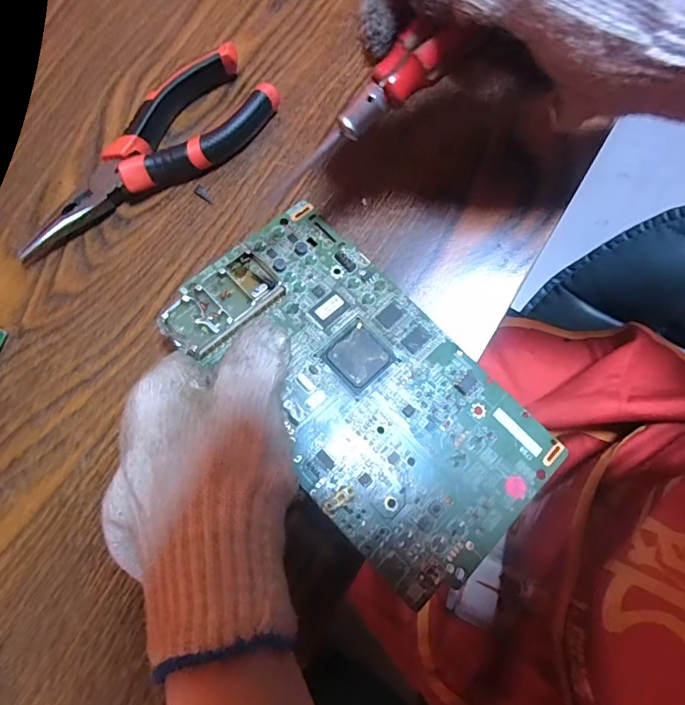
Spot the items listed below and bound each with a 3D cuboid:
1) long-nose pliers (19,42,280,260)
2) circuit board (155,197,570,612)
[{"bbox_3d":[-0.107,-0.106,0.259,0.152,0.019,0.047,-39,80,-7],"label":"long-nose pliers"},{"bbox_3d":[0.008,0.012,0.226,0.102,0.007,0.183,-41,79,-19],"label":"circuit board"}]

